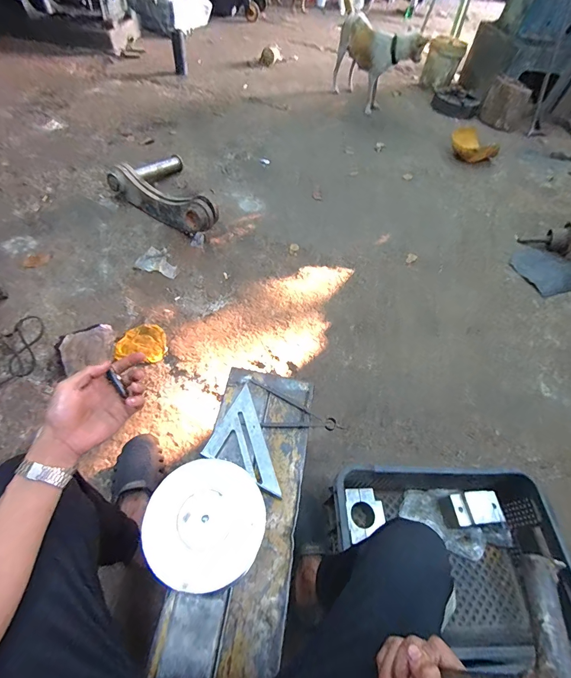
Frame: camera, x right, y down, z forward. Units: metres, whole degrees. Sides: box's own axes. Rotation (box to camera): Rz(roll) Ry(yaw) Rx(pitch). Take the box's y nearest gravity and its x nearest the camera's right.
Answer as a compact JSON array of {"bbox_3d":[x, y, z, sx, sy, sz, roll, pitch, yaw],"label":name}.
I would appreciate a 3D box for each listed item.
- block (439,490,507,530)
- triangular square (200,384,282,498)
[{"bbox_3d":[0.489,0.449,0.903,0.136,0.061,0.082,-3,55,-8],"label":"block"},{"bbox_3d":[-0.057,0.200,0.702,0.166,0.015,0.167,23,56,10],"label":"triangular square"}]

